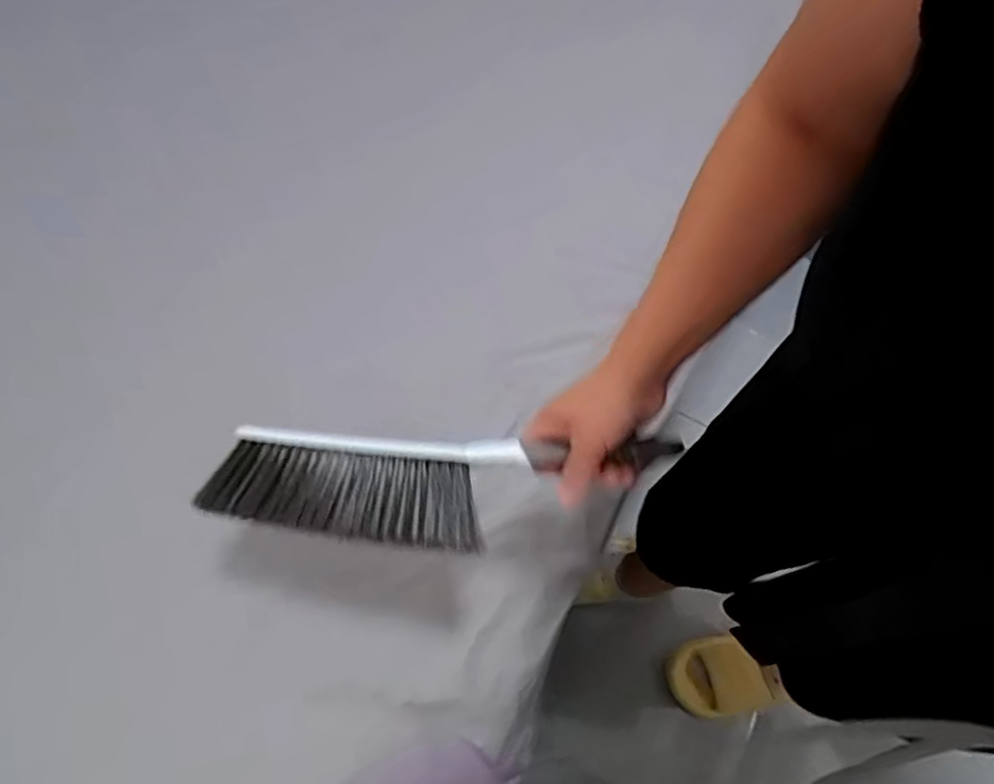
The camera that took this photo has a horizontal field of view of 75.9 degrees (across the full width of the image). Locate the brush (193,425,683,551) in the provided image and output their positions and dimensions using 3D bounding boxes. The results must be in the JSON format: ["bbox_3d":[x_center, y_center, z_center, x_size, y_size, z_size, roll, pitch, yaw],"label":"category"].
[{"bbox_3d":[-0.055,0.070,0.481,0.352,0.026,0.087,-3,65,13],"label":"brush"}]

